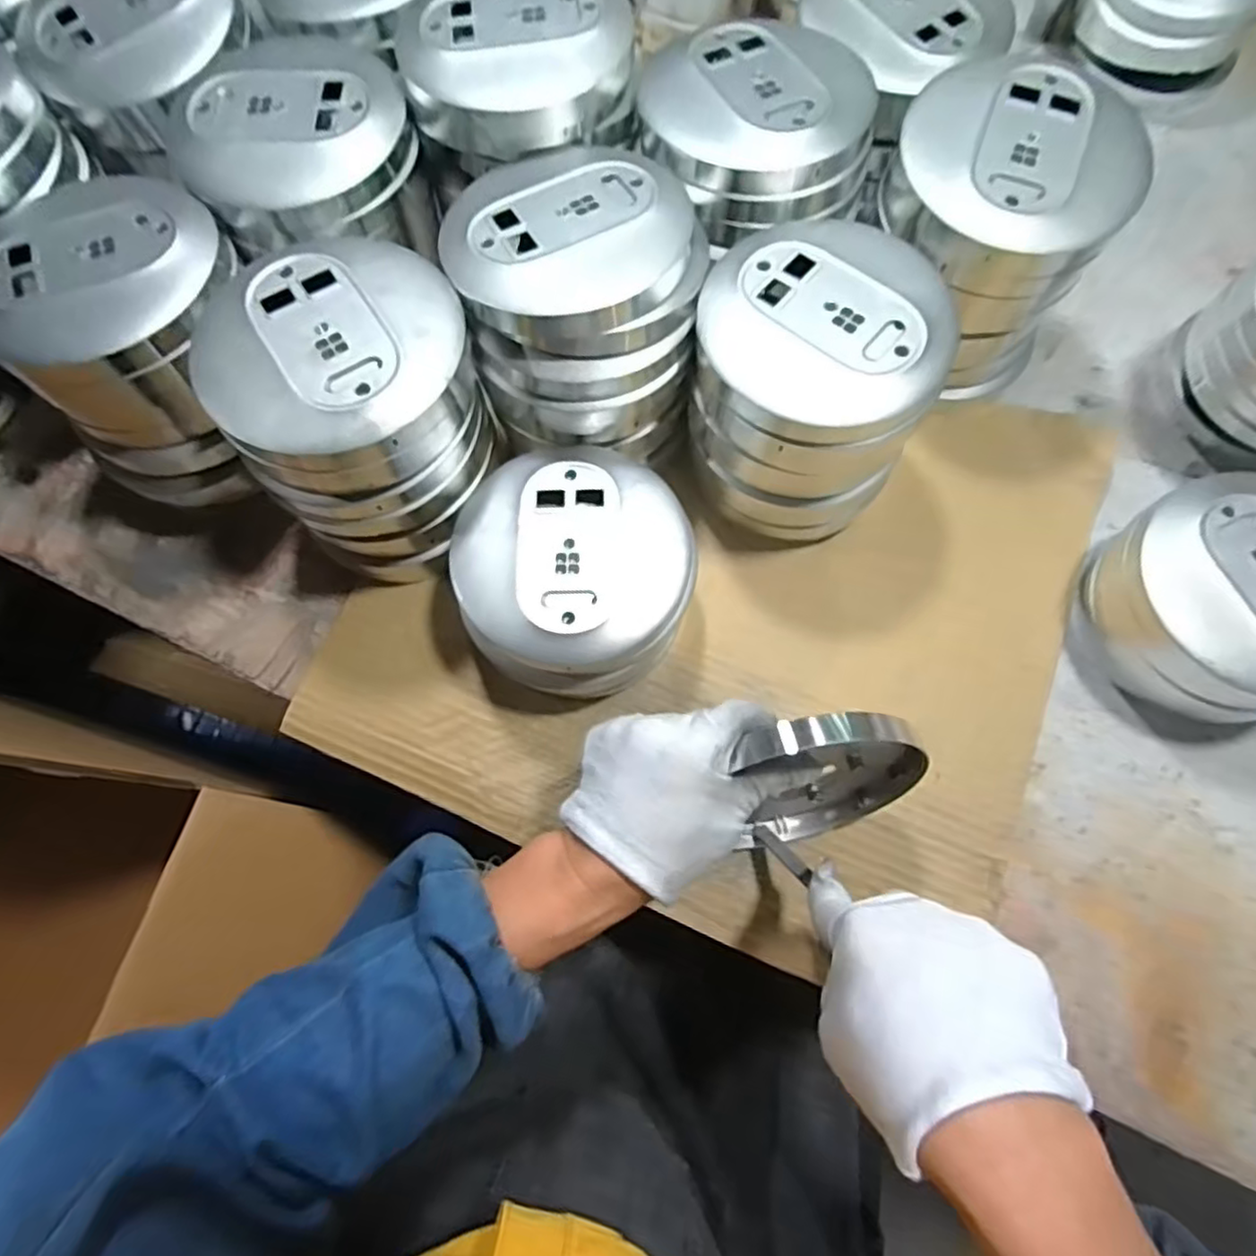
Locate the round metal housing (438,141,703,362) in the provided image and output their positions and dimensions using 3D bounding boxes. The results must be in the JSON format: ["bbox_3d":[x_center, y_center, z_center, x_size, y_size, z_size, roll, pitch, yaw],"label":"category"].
[{"bbox_3d":[-0.029,-0.217,0.381,0.140,0.048,0.118,-1,74,1],"label":"round metal housing"}]

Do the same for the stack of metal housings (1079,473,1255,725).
[{"bbox_3d":[0.364,-0.016,0.416,0.129,0.085,0.137,-7,74,-1],"label":"stack of metal housings"}]

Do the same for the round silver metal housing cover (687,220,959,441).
[{"bbox_3d":[0.109,-0.163,0.379,0.135,0.046,0.119,31,77,10],"label":"round silver metal housing cover"}]

